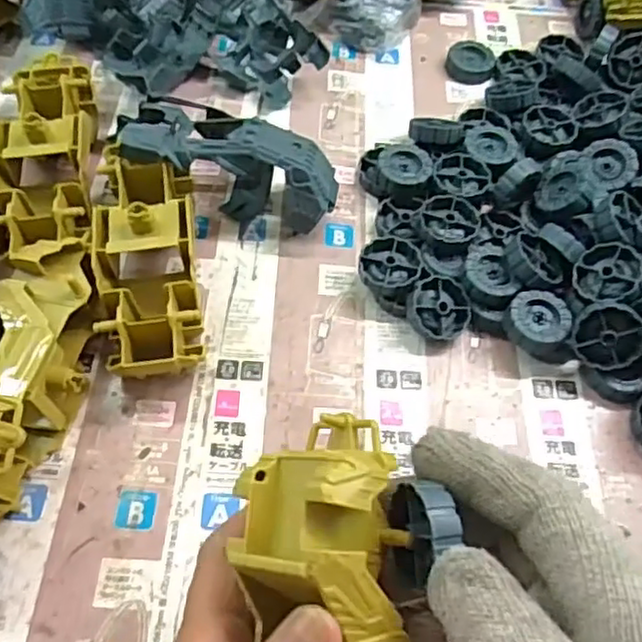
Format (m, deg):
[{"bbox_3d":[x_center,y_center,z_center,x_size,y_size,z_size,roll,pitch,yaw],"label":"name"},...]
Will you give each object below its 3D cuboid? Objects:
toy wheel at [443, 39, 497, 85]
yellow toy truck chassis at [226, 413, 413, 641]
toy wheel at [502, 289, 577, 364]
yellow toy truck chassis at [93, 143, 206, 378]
[{"bbox_3d":[0.120,-0.209,0.549,0.037,0.013,0.037,1,58,-1],"label":"toy wheel"},{"bbox_3d":[0.000,0.114,0.228,0.061,0.040,0.167,2,69,0],"label":"yellow toy truck chassis"},{"bbox_3d":[0.132,0.005,0.417,0.038,0.028,0.039,1,58,-1],"label":"toy wheel"},{"bbox_3d":[-0.103,-0.034,0.407,0.057,0.054,0.145,-6,59,-5],"label":"yellow toy truck chassis"}]

